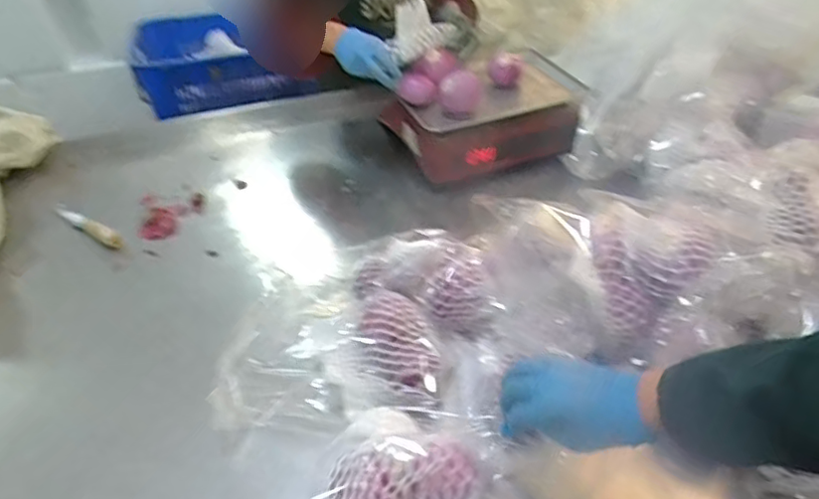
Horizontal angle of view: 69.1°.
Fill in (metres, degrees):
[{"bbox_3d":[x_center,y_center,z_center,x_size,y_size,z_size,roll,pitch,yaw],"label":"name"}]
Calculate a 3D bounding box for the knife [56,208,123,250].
[{"bbox_3d":[-0.553,-0.043,1.022,0.188,0.014,0.031,23,45,29],"label":"knife"}]

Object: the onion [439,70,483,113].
[{"bbox_3d":[0.089,-0.286,1.074,0.076,0.066,0.075,0,39,2],"label":"onion"}]

